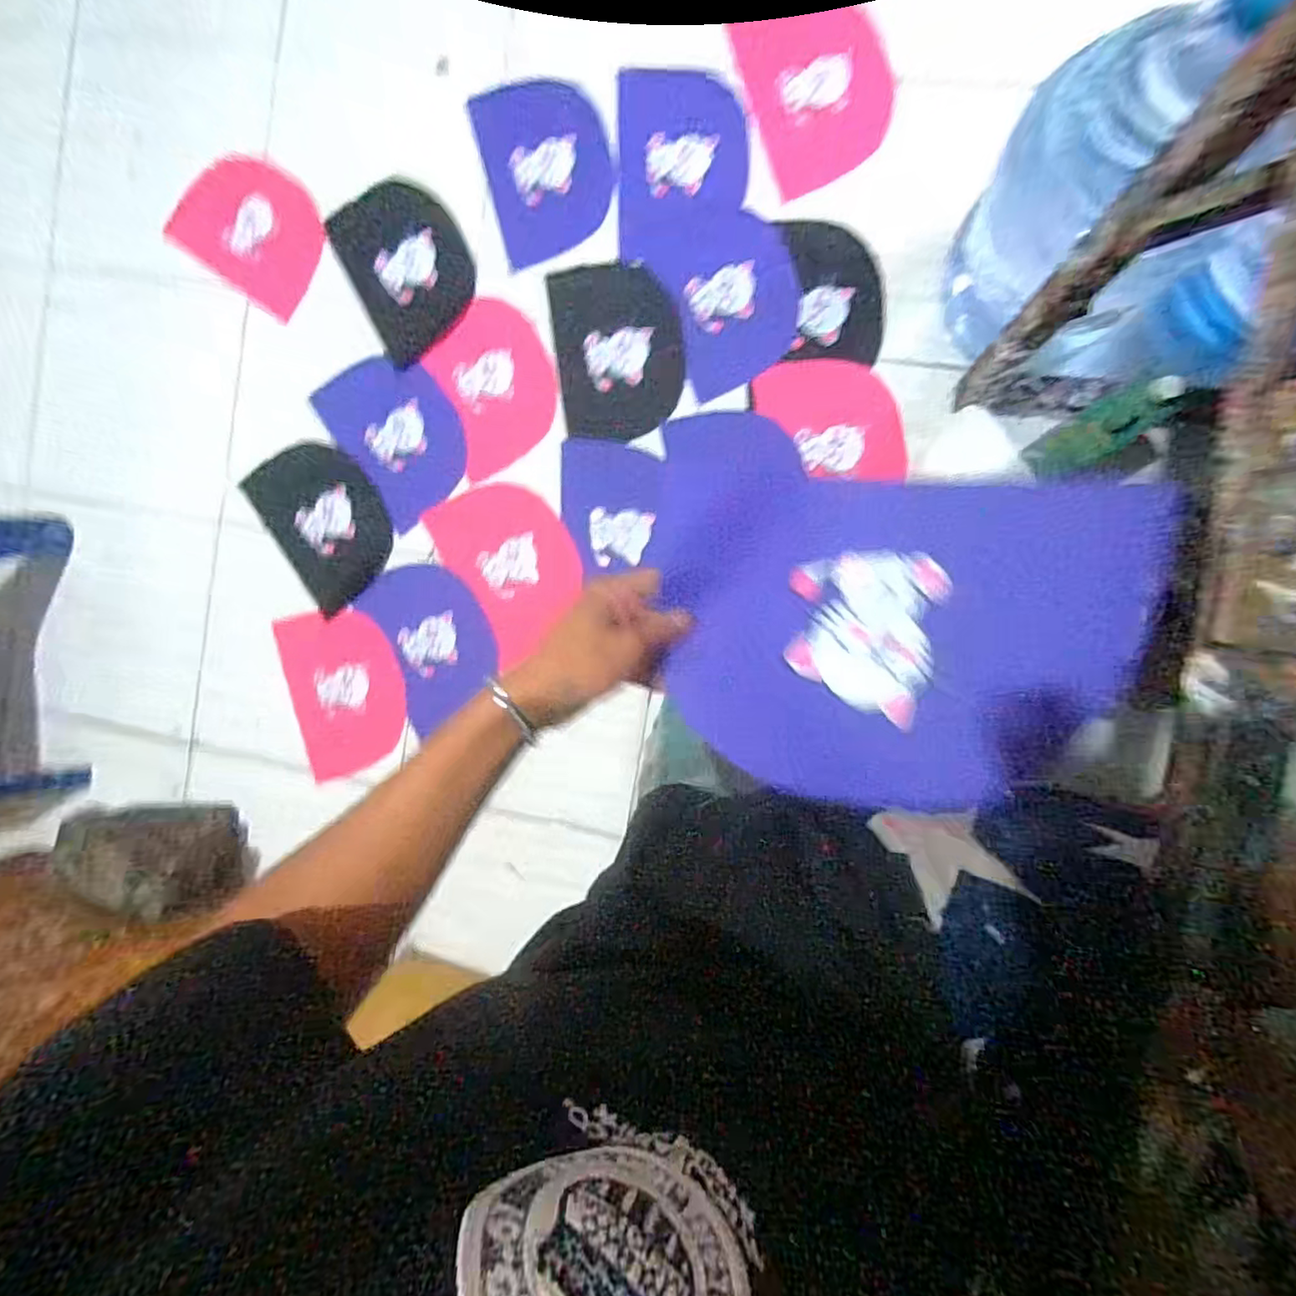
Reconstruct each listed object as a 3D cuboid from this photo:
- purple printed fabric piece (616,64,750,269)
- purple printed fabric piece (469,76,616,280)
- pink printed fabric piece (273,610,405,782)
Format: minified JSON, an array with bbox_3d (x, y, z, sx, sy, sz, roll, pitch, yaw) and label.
[{"bbox_3d":[0.052,-0.744,0.969,0.194,0.008,0.284,0,93,5],"label":"purple printed fabric piece"},{"bbox_3d":[-0.163,-0.777,1.002,0.197,0.009,0.296,-15,92,6],"label":"purple printed fabric piece"},{"bbox_3d":[-0.512,0.073,1.086,0.192,0.011,0.277,-15,95,2],"label":"pink printed fabric piece"}]

